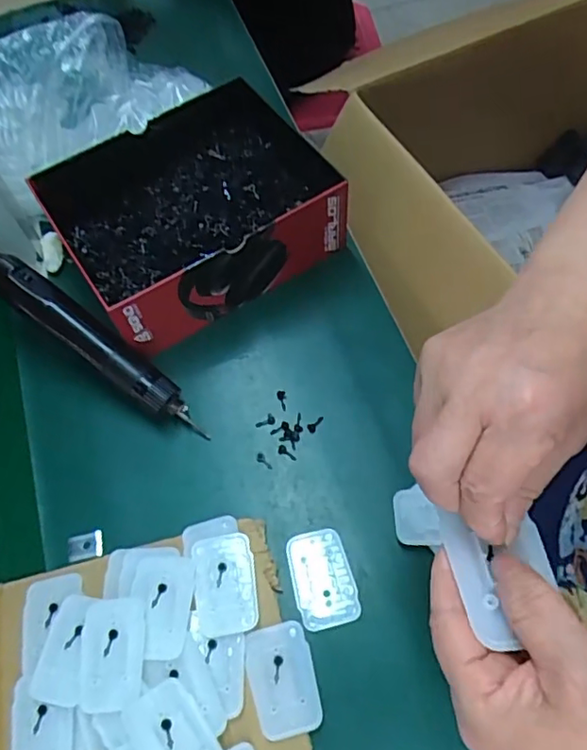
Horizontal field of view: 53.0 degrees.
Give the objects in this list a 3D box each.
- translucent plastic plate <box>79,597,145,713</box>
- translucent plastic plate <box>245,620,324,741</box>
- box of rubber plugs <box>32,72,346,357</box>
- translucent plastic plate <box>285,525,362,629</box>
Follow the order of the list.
[{"bbox_3d":[-0.126,0.191,0.405,0.045,0.006,0.070,-8,58,6],"label":"translucent plastic plate"},{"bbox_3d":[-0.007,0.214,0.417,0.044,0.010,0.070,-11,64,-4],"label":"translucent plastic plate"},{"bbox_3d":[-0.098,-0.158,0.577,0.236,0.084,0.202,-32,67,-13],"label":"box of rubber plugs"},{"bbox_3d":[0.021,0.154,0.450,0.044,0.004,0.071,-13,64,-5],"label":"translucent plastic plate"}]

